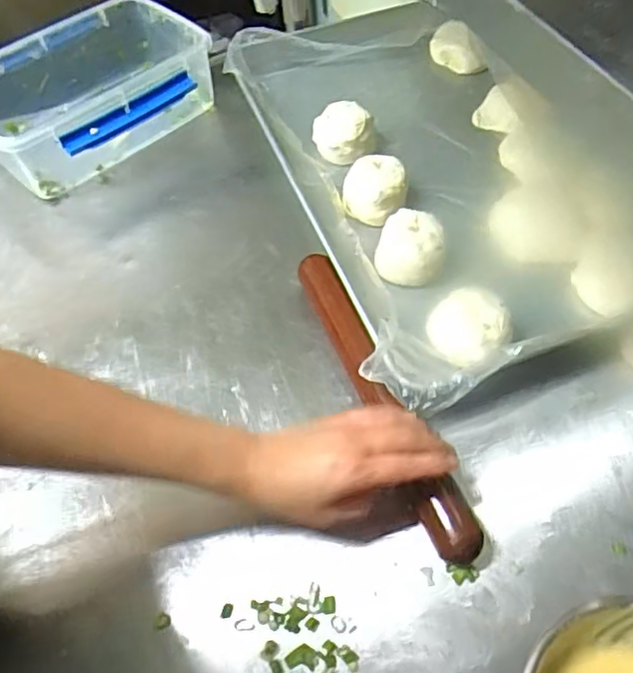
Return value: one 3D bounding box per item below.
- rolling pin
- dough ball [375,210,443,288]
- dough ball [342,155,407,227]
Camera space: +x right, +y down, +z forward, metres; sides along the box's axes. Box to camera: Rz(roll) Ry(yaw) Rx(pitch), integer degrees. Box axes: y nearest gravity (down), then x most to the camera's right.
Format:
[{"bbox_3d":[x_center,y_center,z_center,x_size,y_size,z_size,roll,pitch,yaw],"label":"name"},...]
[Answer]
[{"bbox_3d":[0.057,0.046,0.536,0.037,0.030,0.324,-20,57,-9],"label":"rolling pin"},{"bbox_3d":[0.098,-0.089,0.615,0.066,0.058,0.064,-2,56,3],"label":"dough ball"},{"bbox_3d":[0.066,-0.160,0.668,0.068,0.056,0.067,-2,56,3],"label":"dough ball"}]

